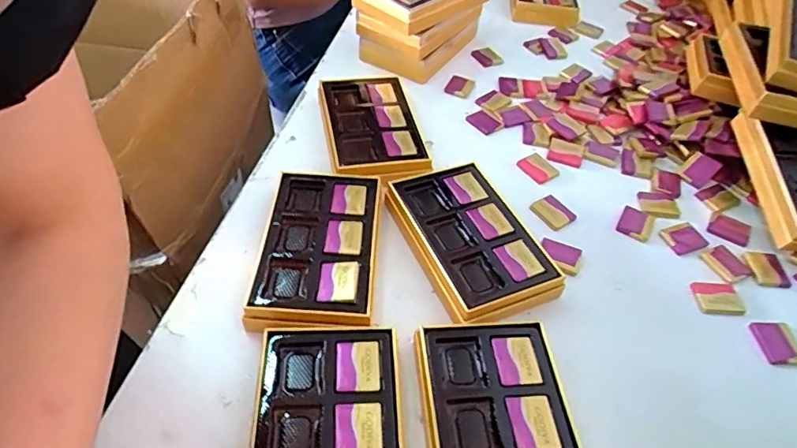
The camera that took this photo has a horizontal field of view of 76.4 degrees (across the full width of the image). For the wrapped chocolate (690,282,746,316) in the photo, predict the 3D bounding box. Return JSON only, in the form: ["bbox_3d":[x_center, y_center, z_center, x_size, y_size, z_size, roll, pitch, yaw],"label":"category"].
[{"bbox_3d":[0.296,0.069,0.471,0.040,0.005,0.033,1,47,-4],"label":"wrapped chocolate"}]

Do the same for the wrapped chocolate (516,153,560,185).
[{"bbox_3d":[0.159,-0.064,0.577,0.034,0.004,0.043,-21,52,-22],"label":"wrapped chocolate"}]

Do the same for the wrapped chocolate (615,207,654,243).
[{"bbox_3d":[0.247,-0.001,0.528,0.031,0.004,0.043,28,51,20],"label":"wrapped chocolate"}]

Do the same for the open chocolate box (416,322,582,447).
[{"bbox_3d":[0.072,0.150,0.359,0.103,0.026,0.164,-1,47,-6],"label":"open chocolate box"}]

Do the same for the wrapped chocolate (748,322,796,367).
[{"bbox_3d":[0.332,0.104,0.443,0.034,0.005,0.039,4,47,-1],"label":"wrapped chocolate"}]

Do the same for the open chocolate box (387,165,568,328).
[{"bbox_3d":[0.066,0.016,0.480,0.104,0.034,0.166,-16,51,-19],"label":"open chocolate box"}]

